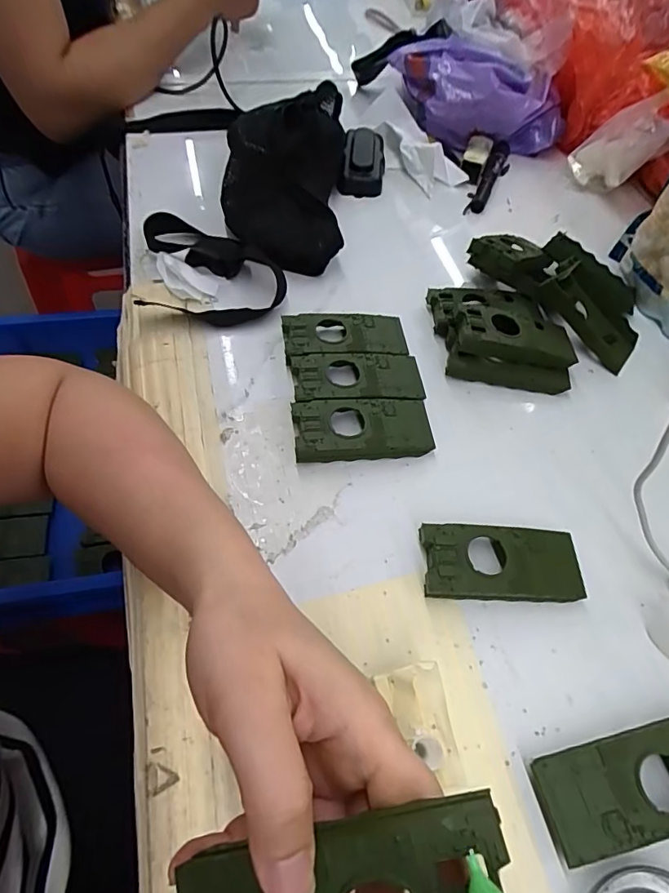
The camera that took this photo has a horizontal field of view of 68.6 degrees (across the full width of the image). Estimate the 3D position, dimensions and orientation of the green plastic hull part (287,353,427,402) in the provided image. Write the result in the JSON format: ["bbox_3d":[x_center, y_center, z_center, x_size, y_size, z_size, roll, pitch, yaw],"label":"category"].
[{"bbox_3d":[0.019,-0.053,0.397,0.105,0.019,0.048,-5,58,-7],"label":"green plastic hull part"}]

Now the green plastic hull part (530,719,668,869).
[{"bbox_3d":[0.161,0.181,0.263,0.103,0.019,0.046,-10,59,-9],"label":"green plastic hull part"}]

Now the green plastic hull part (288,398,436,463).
[{"bbox_3d":[0.022,-0.014,0.373,0.104,0.019,0.046,-5,58,-7],"label":"green plastic hull part"}]

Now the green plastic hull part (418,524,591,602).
[{"bbox_3d":[0.110,0.077,0.323,0.104,0.020,0.046,1,58,-3],"label":"green plastic hull part"}]

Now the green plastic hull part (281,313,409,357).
[{"bbox_3d":[0.010,-0.092,0.422,0.104,0.020,0.047,-5,58,-7],"label":"green plastic hull part"}]

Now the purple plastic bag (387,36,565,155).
[{"bbox_3d":[0.169,-0.417,0.596,0.223,0.096,0.098,16,58,6],"label":"purple plastic bag"}]

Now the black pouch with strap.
[{"bbox_3d":[-0.088,-0.264,0.483,0.191,0.079,0.307,2,58,-2],"label":"black pouch with strap"}]

